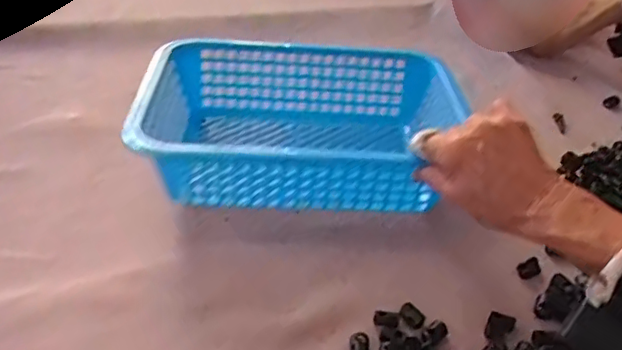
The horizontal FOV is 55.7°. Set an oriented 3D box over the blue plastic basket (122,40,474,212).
[{"bbox_3d":[-0.011,-0.044,0.581,0.281,0.110,0.210,7,42,1],"label":"blue plastic basket"}]

